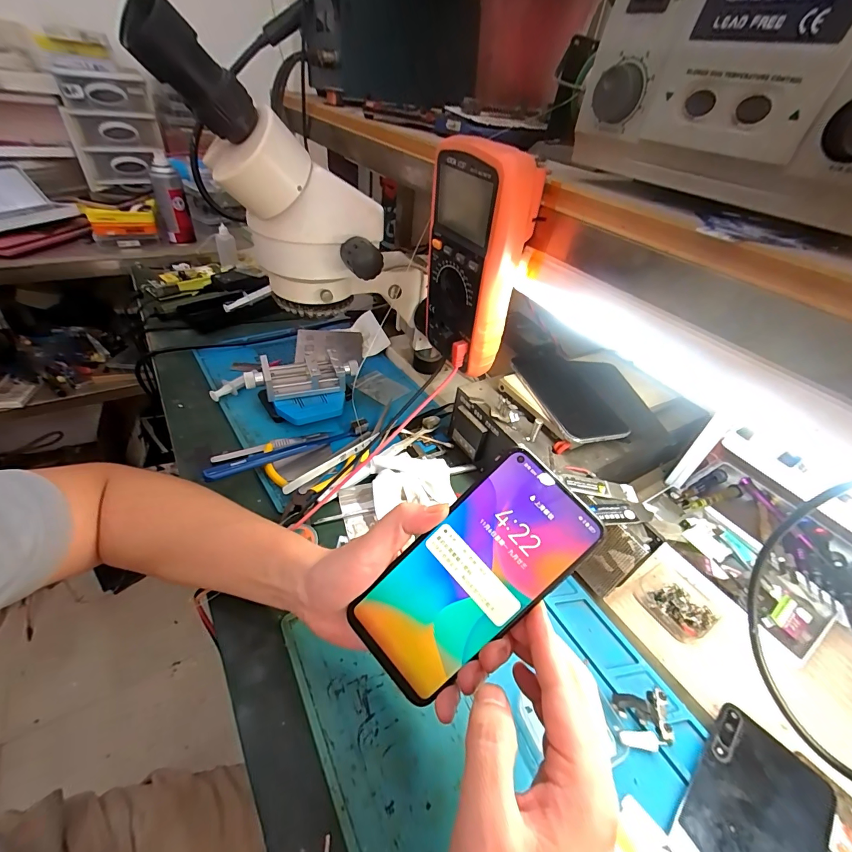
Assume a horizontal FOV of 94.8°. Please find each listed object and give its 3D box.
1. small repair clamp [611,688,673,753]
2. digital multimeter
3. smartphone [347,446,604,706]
[{"bbox_3d":[0.163,0.217,0.290,0.049,0.008,0.034,-1,42,-10],"label":"small repair clamp"},{"bbox_3d":[0.039,-0.139,0.342,0.047,0.173,0.093,-18,47,-26],"label":"digital multimeter"},{"bbox_3d":[0.027,0.091,0.240,0.155,0.004,0.072,-44,77,3],"label":"smartphone"}]

